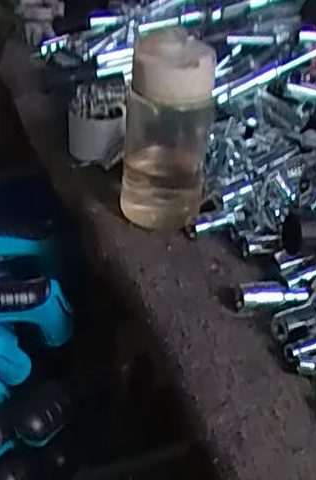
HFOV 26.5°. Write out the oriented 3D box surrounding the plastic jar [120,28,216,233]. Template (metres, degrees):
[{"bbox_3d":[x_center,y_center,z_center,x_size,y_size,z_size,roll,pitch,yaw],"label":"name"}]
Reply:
[{"bbox_3d":[0.006,-0.087,0.558,0.070,0.162,0.070,2,31,-1],"label":"plastic jar"}]

